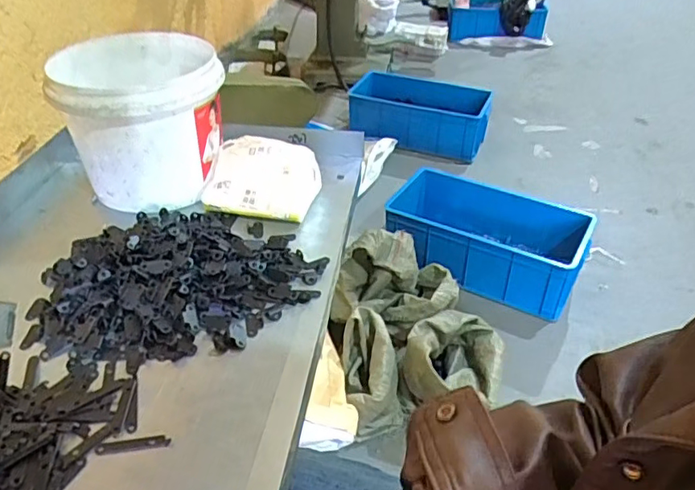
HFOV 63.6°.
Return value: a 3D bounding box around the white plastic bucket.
[{"bbox_3d":[-0.236,-0.145,0.668,0.170,0.151,0.184,0,39,0],"label":"white plastic bucket"}]

